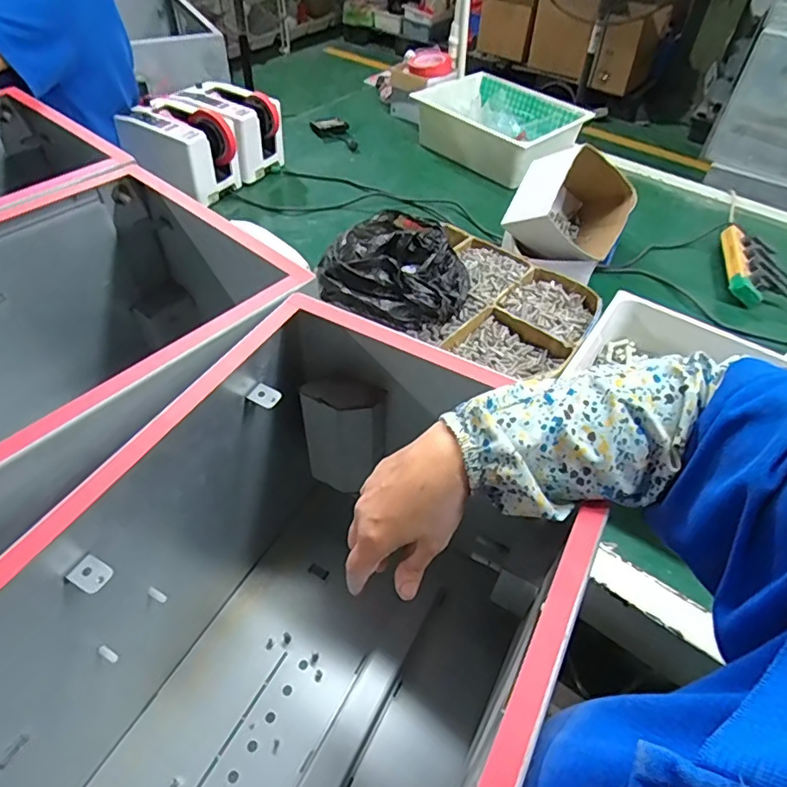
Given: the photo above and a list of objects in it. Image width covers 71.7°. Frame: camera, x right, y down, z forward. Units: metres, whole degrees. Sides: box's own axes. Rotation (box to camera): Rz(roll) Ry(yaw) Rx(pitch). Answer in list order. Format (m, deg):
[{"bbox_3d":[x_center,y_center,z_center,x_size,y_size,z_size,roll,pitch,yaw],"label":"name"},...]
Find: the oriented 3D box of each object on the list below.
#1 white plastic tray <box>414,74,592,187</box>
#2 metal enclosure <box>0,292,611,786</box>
[{"bbox_3d":[0.259,-0.652,1.354,0.282,0.143,0.366,-32,57,-28],"label":"white plastic tray"},{"bbox_3d":[-0.110,0.229,0.408,0.322,0.323,0.545,23,50,17],"label":"metal enclosure"}]

